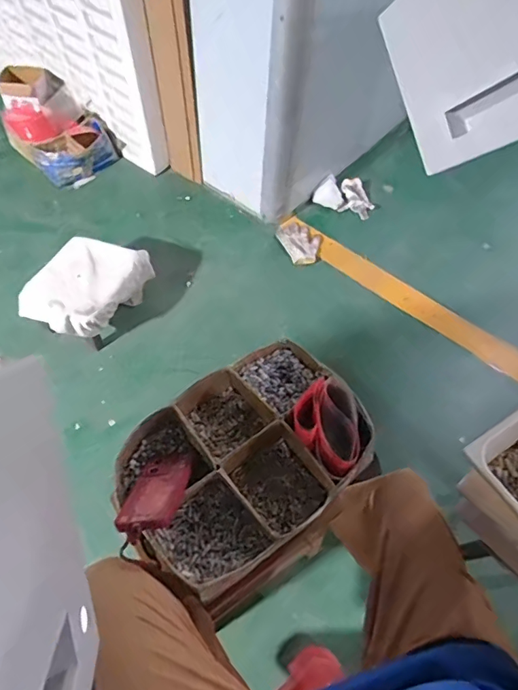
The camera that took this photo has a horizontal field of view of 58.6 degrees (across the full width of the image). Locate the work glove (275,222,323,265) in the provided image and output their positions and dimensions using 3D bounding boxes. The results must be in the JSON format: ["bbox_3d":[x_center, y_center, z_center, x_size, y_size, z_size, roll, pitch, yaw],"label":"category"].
[{"bbox_3d":[0.151,-0.363,1.621,0.146,0.037,0.215,-20,56,-22],"label":"work glove"}]

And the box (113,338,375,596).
[{"bbox_3d":[-0.027,0.162,0.732,0.391,0.105,0.286,-34,65,-22],"label":"box"}]

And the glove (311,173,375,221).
[{"bbox_3d":[0.342,-0.579,1.747,0.219,0.109,0.190,27,60,14],"label":"glove"}]

